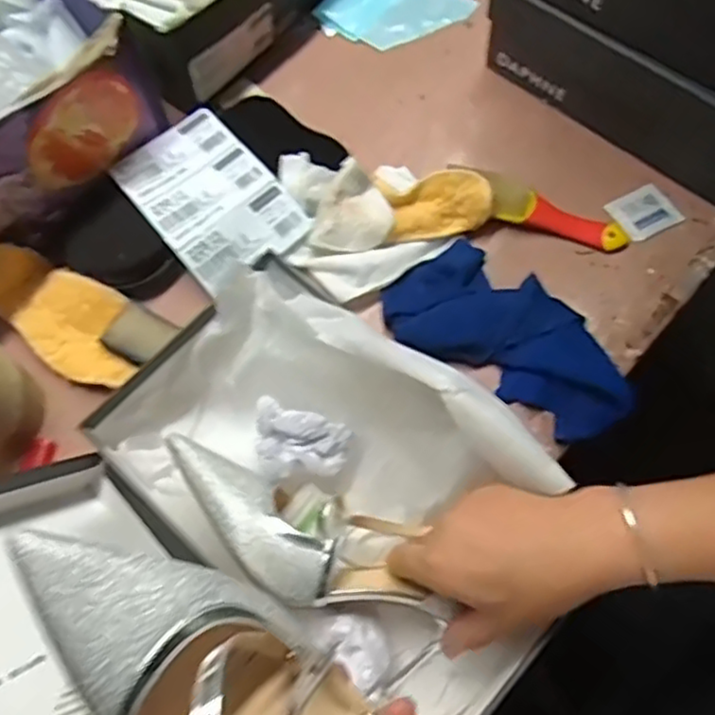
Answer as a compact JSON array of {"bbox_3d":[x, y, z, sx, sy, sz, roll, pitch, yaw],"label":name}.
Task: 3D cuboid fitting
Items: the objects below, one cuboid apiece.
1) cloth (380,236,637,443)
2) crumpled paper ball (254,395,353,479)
[{"bbox_3d":[0.118,-0.018,0.542,0.196,0.022,0.103,38,74,16],"label":"cloth"},{"bbox_3d":[-0.041,0.062,0.482,0.064,0.035,0.045,17,70,9],"label":"crumpled paper ball"}]

